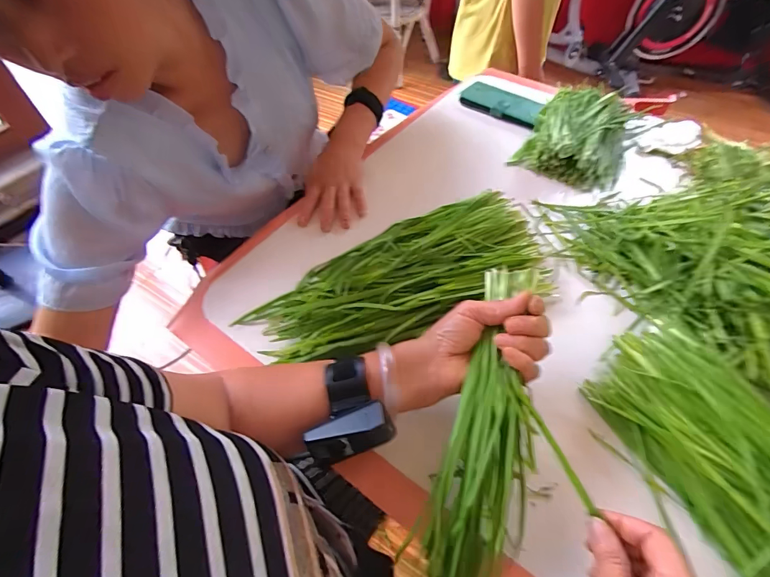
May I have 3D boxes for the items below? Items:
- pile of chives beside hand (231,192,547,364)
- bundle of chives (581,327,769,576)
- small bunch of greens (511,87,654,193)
[{"bbox_3d":[0.019,-0.014,0.454,0.337,0.048,0.137,-19,55,-13],"label":"pile of chives beside hand"},{"bbox_3d":[0.319,0.194,0.298,0.112,0.053,0.359,-26,57,-18],"label":"bundle of chives"},{"bbox_3d":[0.322,-0.258,0.635,0.151,0.051,0.231,26,58,19],"label":"small bunch of greens"}]

